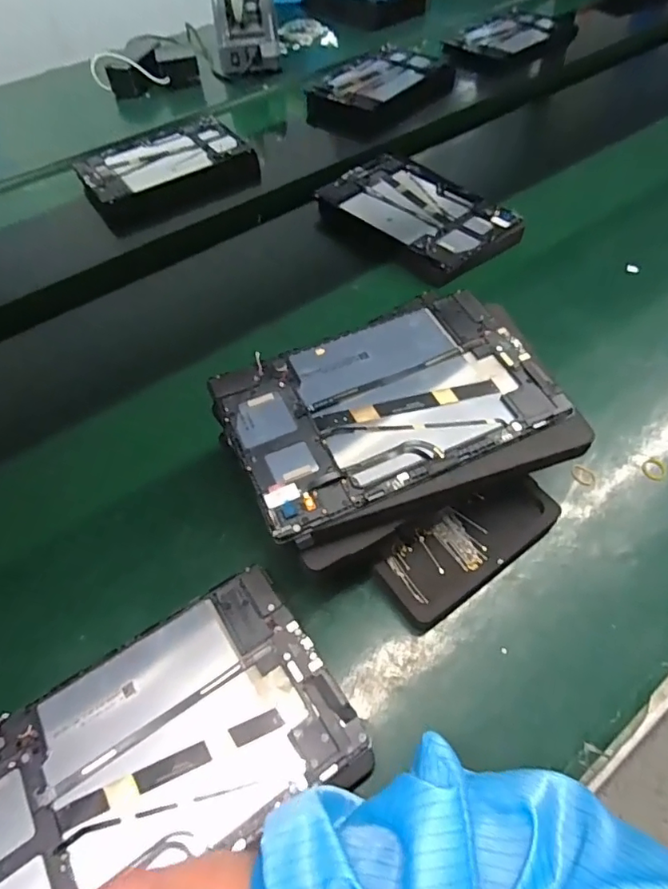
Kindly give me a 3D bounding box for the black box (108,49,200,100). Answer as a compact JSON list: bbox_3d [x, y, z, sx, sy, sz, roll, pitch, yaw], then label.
[{"bbox_3d":[-0.317,-0.655,0.919,0.153,0.048,0.026,-15,59,-7],"label":"black box"}]

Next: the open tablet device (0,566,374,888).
[{"bbox_3d":[-0.114,0.197,0.333,0.238,0.012,0.151,-28,61,-15],"label":"open tablet device"}]

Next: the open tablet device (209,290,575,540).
[{"bbox_3d":[0.039,-0.036,0.395,0.239,0.008,0.148,-22,60,-12],"label":"open tablet device"}]

